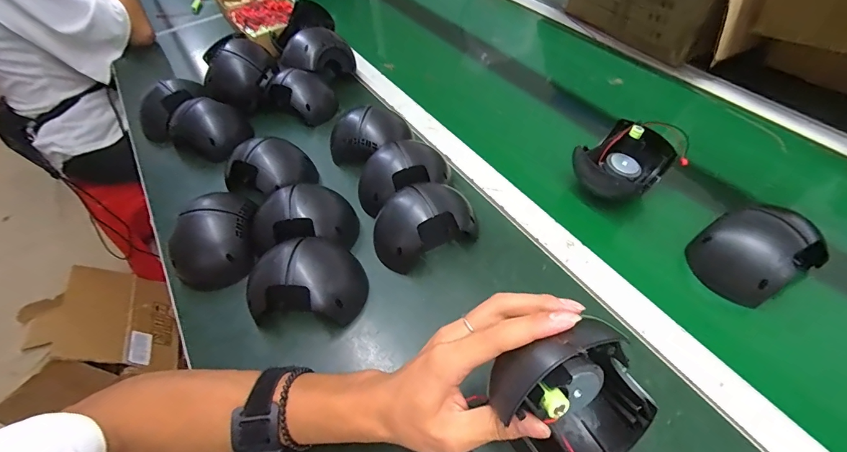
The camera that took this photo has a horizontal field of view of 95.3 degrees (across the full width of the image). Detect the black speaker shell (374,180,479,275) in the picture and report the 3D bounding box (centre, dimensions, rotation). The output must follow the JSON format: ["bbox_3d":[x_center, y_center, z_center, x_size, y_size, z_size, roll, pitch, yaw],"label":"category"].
[{"bbox_3d":[-0.004,-0.003,0.471,0.124,0.062,0.086,-25,54,-15],"label":"black speaker shell"}]

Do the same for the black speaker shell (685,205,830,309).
[{"bbox_3d":[0.360,0.023,0.417,0.109,0.057,0.089,-24,53,-14],"label":"black speaker shell"}]

